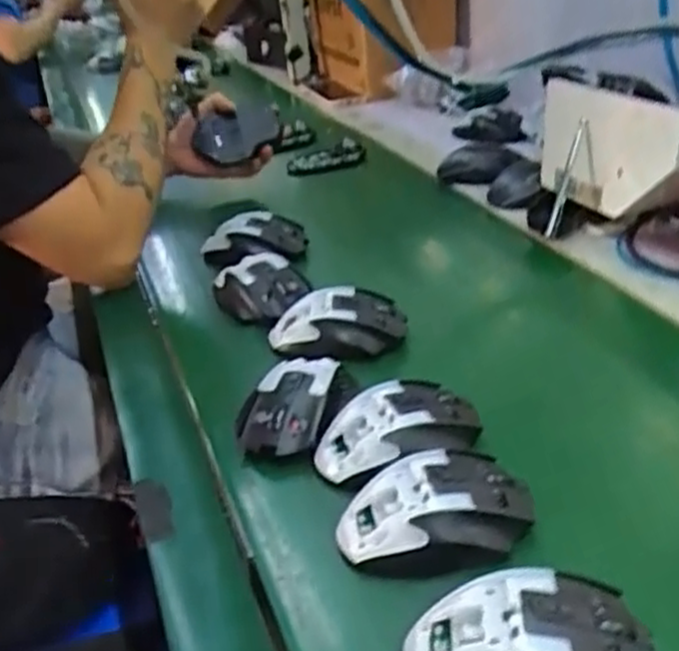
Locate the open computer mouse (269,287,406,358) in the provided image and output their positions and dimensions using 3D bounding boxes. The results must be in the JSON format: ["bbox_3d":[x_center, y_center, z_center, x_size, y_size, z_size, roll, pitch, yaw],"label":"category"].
[{"bbox_3d":[-0.002,-0.003,0.657,0.112,0.032,0.069,-11,30,-8],"label":"open computer mouse"}]

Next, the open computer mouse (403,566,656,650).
[{"bbox_3d":[0.093,0.158,0.361,0.113,0.038,0.072,-10,30,-5],"label":"open computer mouse"}]

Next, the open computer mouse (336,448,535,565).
[{"bbox_3d":[0.056,0.108,0.455,0.114,0.037,0.070,-6,30,2],"label":"open computer mouse"}]

